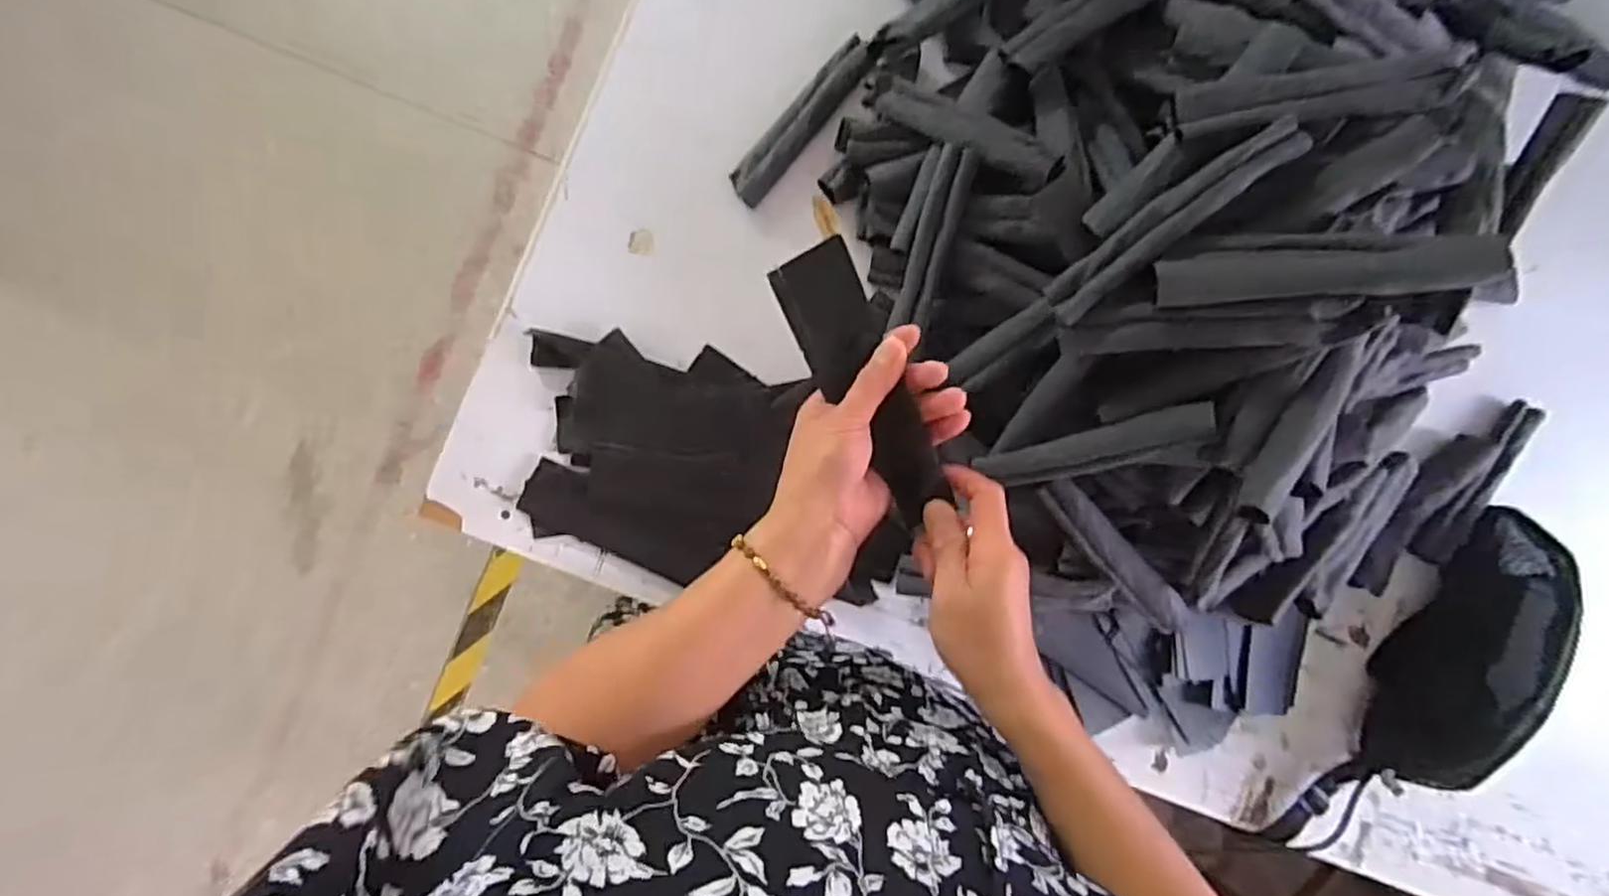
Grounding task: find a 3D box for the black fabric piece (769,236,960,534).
[{"bbox_3d":[0.039,-0.041,0.450,0.047,0.022,0.173,-28,92,-5],"label":"black fabric piece"}]

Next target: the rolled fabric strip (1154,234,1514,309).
[{"bbox_3d":[0.326,-0.112,0.456,0.183,0.015,0.033,1,89,23],"label":"rolled fabric strip"}]

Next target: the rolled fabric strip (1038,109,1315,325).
[{"bbox_3d":[0.250,-0.158,0.497,0.182,0.017,0.036,-36,93,17],"label":"rolled fabric strip"}]

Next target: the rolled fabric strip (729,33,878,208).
[{"bbox_3d":[-0.003,-0.302,0.660,0.040,0.021,0.178,39,86,-4],"label":"rolled fabric strip"}]

